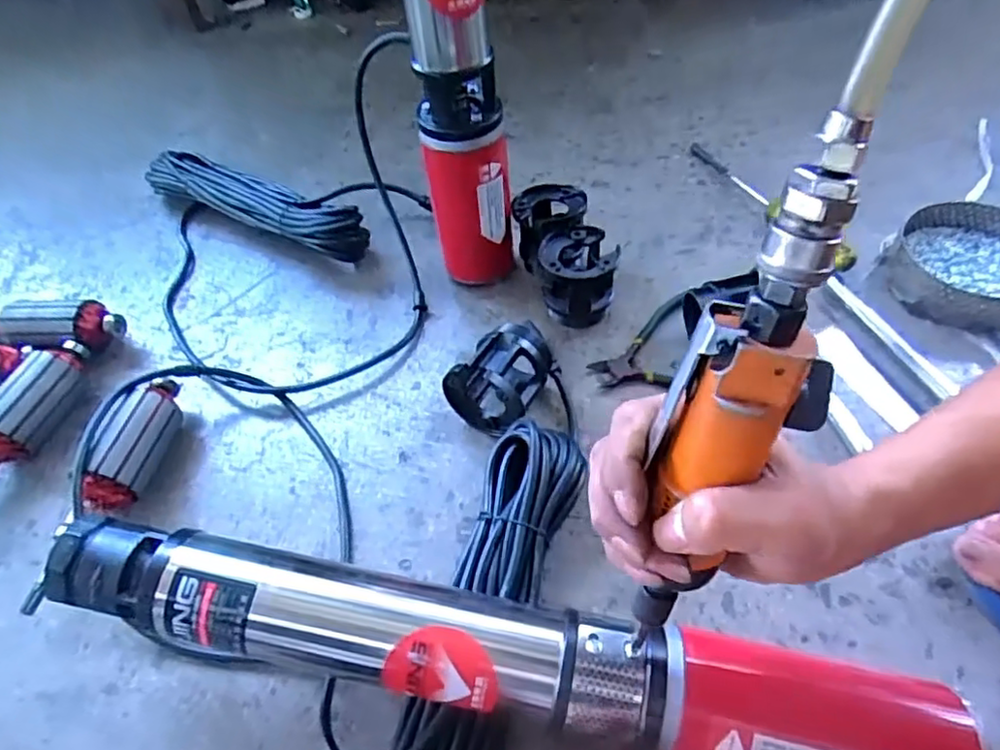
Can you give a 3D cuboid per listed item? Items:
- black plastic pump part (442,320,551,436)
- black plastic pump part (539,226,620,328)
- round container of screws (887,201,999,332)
[{"bbox_3d":[0.001,0.000,0.548,0.073,0.067,0.085,17,55,19],"label":"black plastic pump part"},{"bbox_3d":[0.074,-0.094,0.608,0.068,0.071,0.071,-2,51,5],"label":"black plastic pump part"},{"bbox_3d":[0.448,-0.103,0.606,0.149,0.039,0.138,-38,57,-23],"label":"round container of screws"}]

